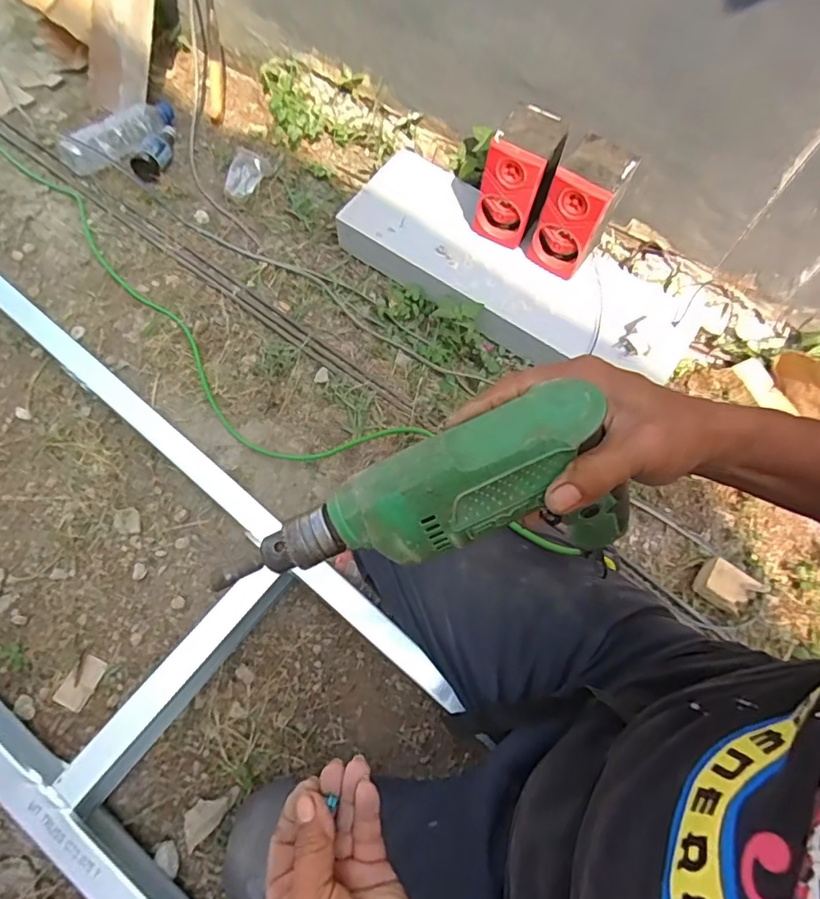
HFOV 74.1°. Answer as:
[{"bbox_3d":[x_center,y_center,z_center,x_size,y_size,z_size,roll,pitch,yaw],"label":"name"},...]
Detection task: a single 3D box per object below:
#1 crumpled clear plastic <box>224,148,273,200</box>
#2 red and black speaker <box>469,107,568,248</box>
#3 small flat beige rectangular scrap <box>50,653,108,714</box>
[{"bbox_3d":[-0.310,-0.516,1.023,0.062,0.043,0.096,28,71,9],"label":"crumpled clear plastic"},{"bbox_3d":[0.165,-0.416,0.839,0.088,0.173,0.101,28,71,8],"label":"red and black speaker"},{"bbox_3d":[-0.435,0.307,0.716,0.040,0.006,0.063,24,70,7],"label":"small flat beige rectangular scrap"}]

